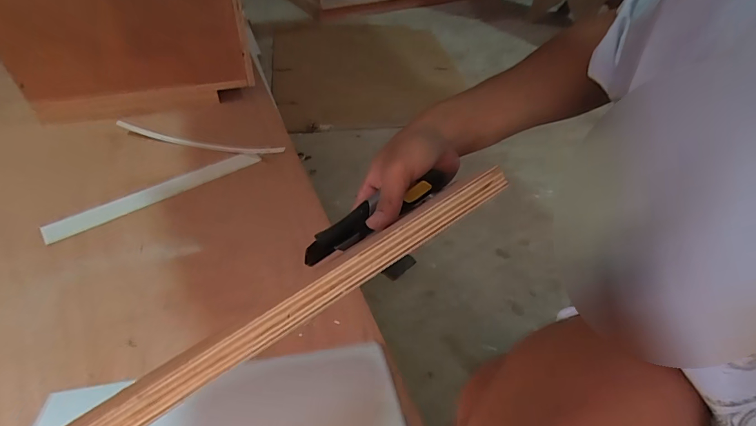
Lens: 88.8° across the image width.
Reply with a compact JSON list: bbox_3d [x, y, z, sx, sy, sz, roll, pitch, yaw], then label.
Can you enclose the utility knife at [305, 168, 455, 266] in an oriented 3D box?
[{"bbox_3d":[0.003,0.002,0.369,0.161,0.026,0.021,-28,50,-13],"label":"utility knife"}]

